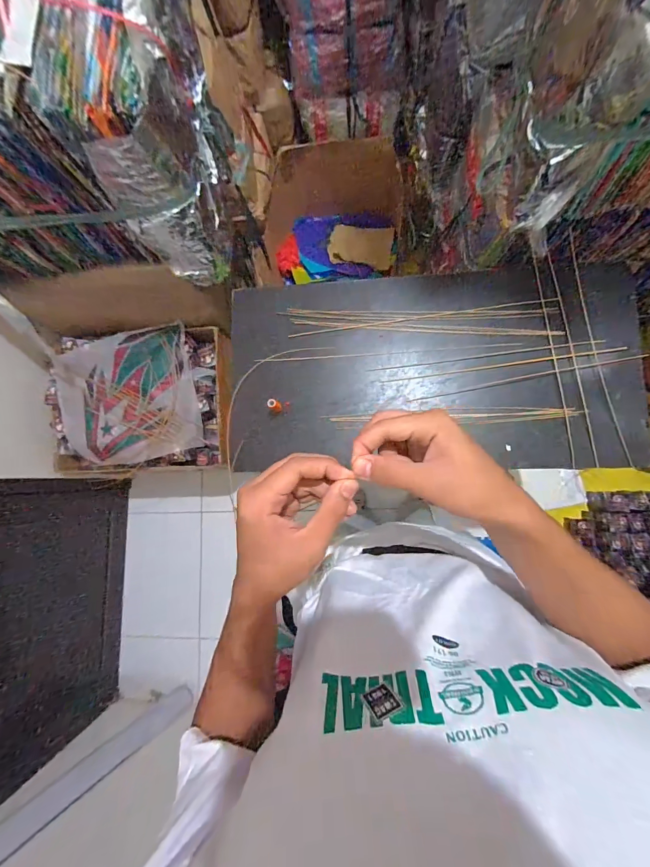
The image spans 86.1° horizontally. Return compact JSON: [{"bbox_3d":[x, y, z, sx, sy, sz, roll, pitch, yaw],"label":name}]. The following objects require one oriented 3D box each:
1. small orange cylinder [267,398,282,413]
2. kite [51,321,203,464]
[{"bbox_3d":[-0.099,-0.055,0.687,0.018,0.053,0.021,44,89,9],"label":"small orange cylinder"},{"bbox_3d":[-0.603,-0.104,1.062,0.430,0.080,0.388,-15,82,4],"label":"kite"}]

